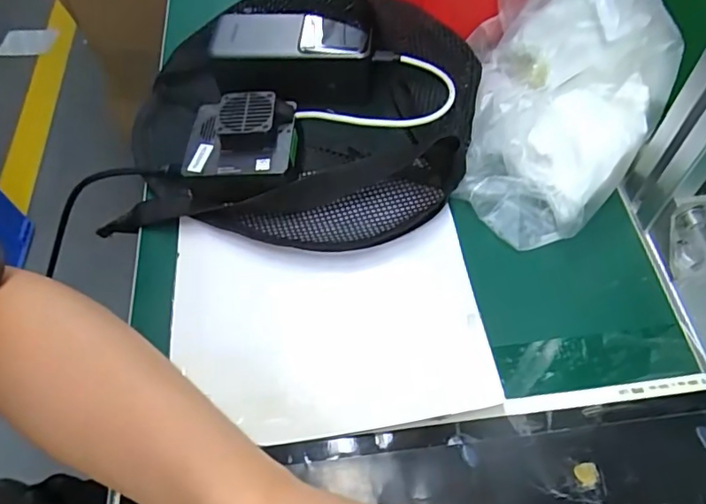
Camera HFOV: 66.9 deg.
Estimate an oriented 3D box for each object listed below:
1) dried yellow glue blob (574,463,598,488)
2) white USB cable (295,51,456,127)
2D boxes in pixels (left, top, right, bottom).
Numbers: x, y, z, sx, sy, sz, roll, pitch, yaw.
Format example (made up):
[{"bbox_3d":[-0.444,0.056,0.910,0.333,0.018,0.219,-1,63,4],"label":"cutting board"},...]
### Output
[{"bbox_3d":[0.125,0.119,0.284,0.012,0.004,0.012,-2,60,3],"label":"dried yellow glue blob"},{"bbox_3d":[0.021,-0.123,0.392,0.105,0.009,0.079,14,60,14],"label":"white USB cable"}]

